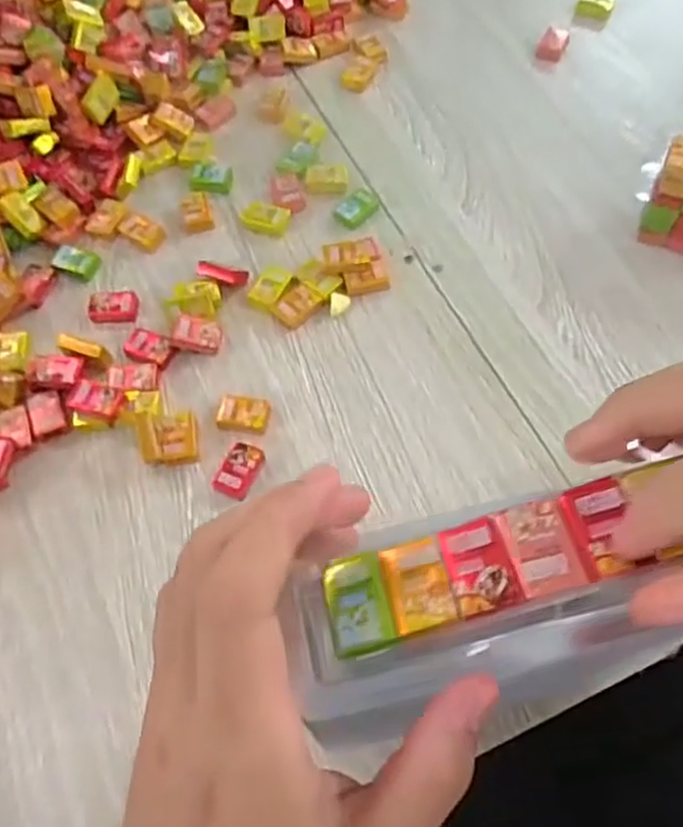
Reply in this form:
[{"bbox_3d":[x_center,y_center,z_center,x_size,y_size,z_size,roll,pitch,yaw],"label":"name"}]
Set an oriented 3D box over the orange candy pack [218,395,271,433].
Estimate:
[{"bbox_3d":[-0.051,0.000,0.365,0.026,0.008,0.020,9,61,6],"label":"orange candy pack"}]

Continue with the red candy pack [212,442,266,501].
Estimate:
[{"bbox_3d":[-0.052,0.029,0.348,0.018,0.009,0.028,23,63,14],"label":"red candy pack"}]

